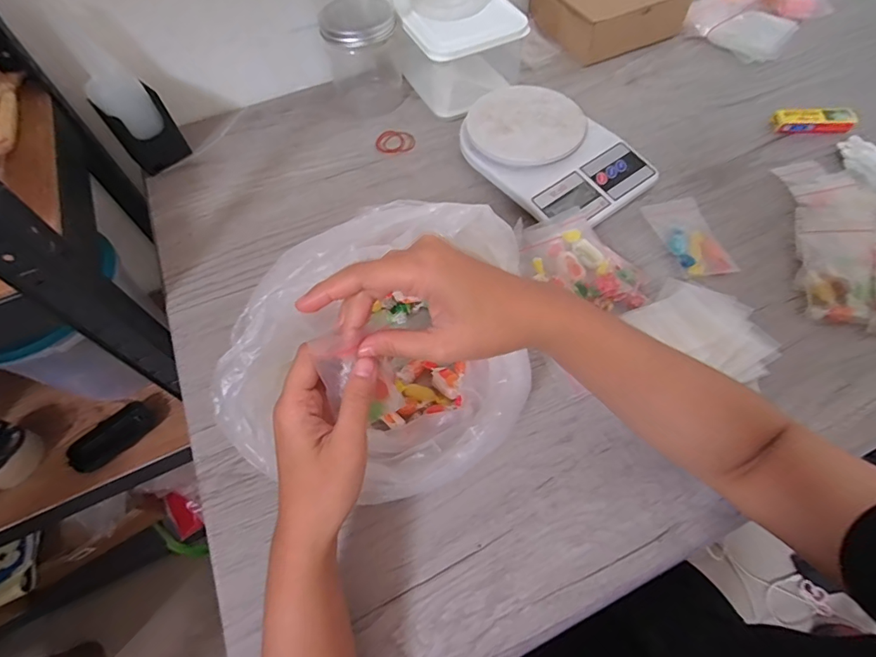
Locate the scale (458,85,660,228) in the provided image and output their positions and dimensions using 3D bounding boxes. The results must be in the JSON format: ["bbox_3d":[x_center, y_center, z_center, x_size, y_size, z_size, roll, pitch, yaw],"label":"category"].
[{"bbox_3d":[0.124,-0.205,0.508,0.147,0.031,0.210,-35,64,-15],"label":"scale"}]

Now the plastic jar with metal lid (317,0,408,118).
[{"bbox_3d":[-0.092,-0.345,0.563,0.088,0.112,0.083,-10,60,-2],"label":"plastic jar with metal lid"}]

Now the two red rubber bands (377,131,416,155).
[{"bbox_3d":[-0.053,-0.232,0.562,0.049,0.004,0.045,-1,60,3],"label":"two red rubber bands"}]

